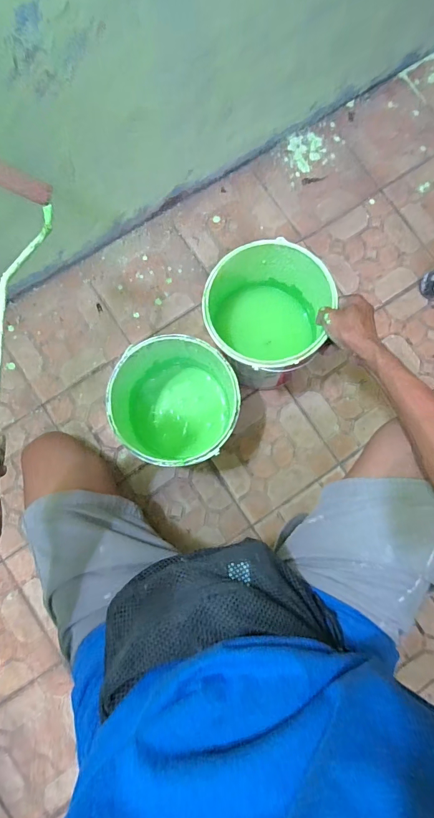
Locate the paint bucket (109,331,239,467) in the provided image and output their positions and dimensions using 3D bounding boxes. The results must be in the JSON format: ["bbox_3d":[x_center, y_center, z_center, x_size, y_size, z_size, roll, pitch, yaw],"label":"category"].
[{"bbox_3d":[-0.062,-0.005,0.582,0.174,0.186,0.178,0,83,-2],"label":"paint bucket"}]

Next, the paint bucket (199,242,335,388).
[{"bbox_3d":[0.070,-0.141,0.584,0.171,0.184,0.180,0,83,-2],"label":"paint bucket"}]

